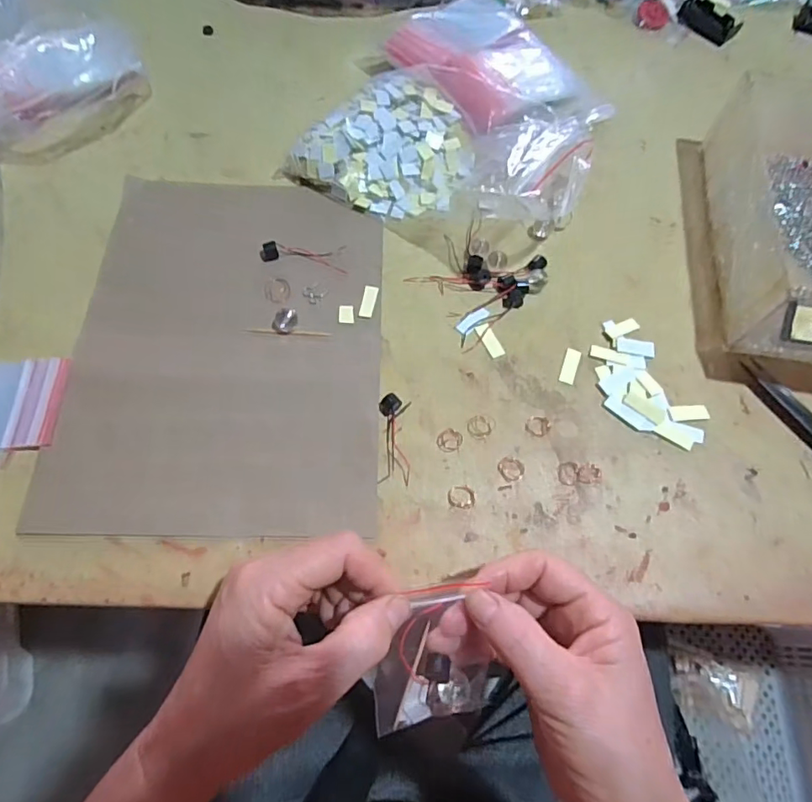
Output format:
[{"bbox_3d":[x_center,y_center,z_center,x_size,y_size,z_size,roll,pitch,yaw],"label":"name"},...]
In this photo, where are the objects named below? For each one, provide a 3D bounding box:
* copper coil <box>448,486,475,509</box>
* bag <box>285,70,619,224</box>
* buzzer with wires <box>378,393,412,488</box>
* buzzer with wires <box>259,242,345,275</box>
[{"bbox_3d":[0.035,0.059,0.321,0.017,0.004,0.015,2,66,-2],"label":"copper coil"},{"bbox_3d":[0.031,-0.207,0.420,0.230,0.043,0.129,16,66,4],"label":"bag"},{"bbox_3d":[-0.007,0.022,0.331,0.020,0.012,0.059,2,66,-2],"label":"buzzer with wires"},{"bbox_3d":[-0.077,-0.111,0.391,0.064,0.008,0.023,3,66,-2],"label":"buzzer with wires"}]

